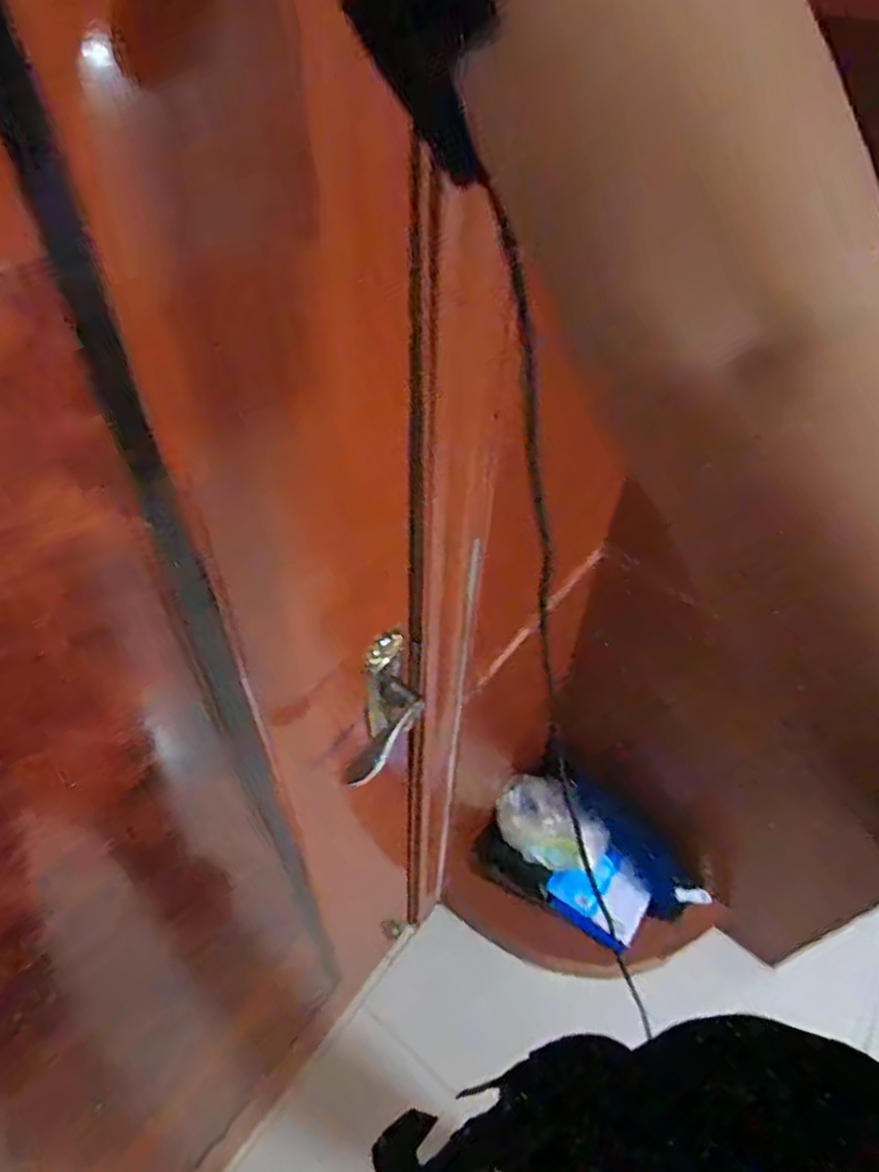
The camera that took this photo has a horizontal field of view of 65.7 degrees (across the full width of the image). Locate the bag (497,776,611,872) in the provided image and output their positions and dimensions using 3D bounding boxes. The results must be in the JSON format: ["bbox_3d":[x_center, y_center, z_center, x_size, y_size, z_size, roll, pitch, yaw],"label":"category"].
[{"bbox_3d":[0.207,0.450,1.278,0.202,0.105,0.118,35,55,25],"label":"bag"}]

